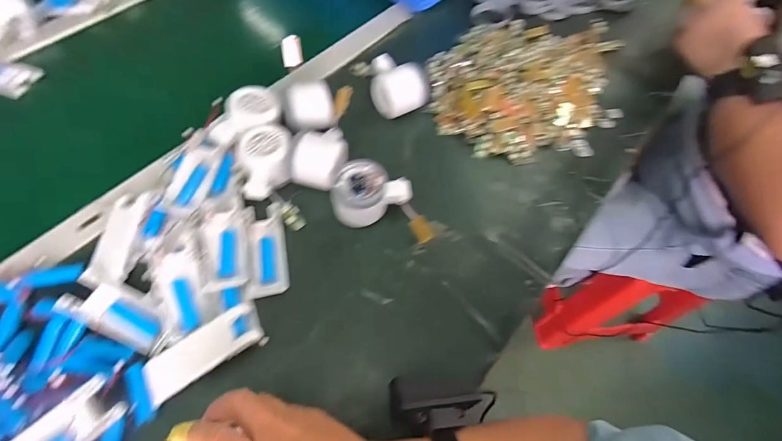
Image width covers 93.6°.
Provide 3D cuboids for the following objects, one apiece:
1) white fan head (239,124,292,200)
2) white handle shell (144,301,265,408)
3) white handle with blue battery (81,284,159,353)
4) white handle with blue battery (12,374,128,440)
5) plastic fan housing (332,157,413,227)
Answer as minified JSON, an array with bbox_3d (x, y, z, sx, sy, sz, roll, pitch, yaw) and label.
[{"bbox_3d":[-0.141,-0.067,0.420,0.056,0.041,0.080,-5,62,-6],"label":"white fan head"},{"bbox_3d":[-0.173,0.121,0.343,0.105,0.023,0.043,-32,68,-18],"label":"white handle shell"},{"bbox_3d":[-0.254,0.092,0.349,0.073,0.018,0.039,23,63,9],"label":"white handle with blue battery"},{"bbox_3d":[-0.276,0.177,0.298,0.105,0.028,0.036,-35,69,-20],"label":"white handle with blue battery"},{"bbox_3d":[-0.025,-0.032,0.420,0.090,0.052,0.059,-23,66,-15],"label":"plastic fan housing"}]

